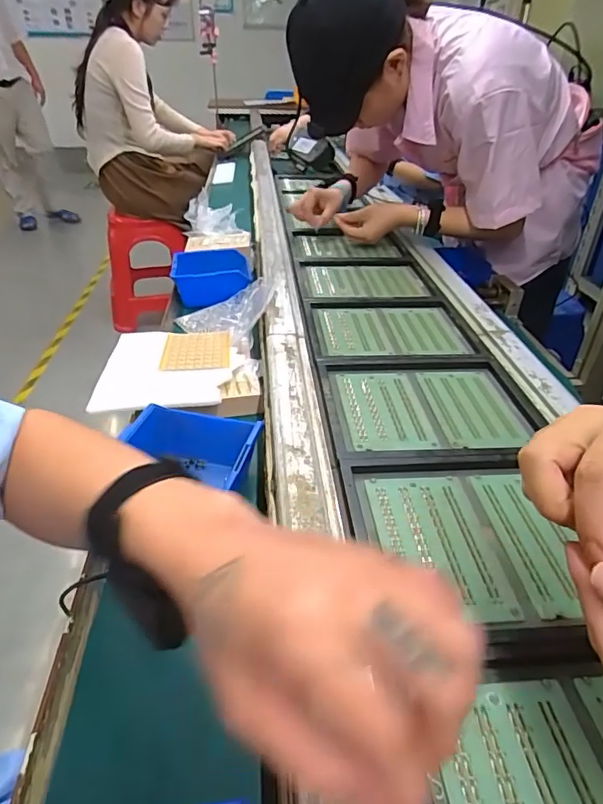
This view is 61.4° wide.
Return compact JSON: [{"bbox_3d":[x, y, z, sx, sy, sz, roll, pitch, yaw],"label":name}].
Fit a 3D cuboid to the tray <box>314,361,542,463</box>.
[{"bbox_3d":[0.132,0.005,0.540,0.210,0.009,0.179,-1,35,-3],"label":"tray"}]

